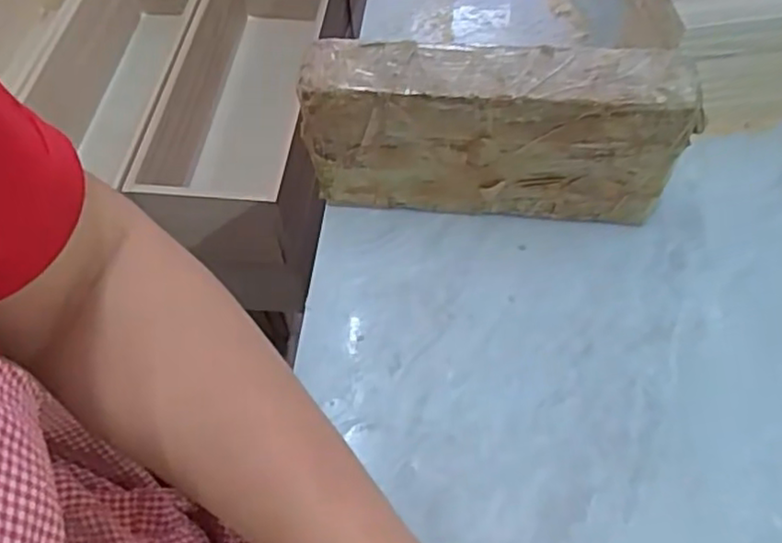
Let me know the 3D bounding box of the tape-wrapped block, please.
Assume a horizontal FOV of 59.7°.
[{"bbox_3d":[0.057,-0.076,0.400,0.206,0.107,0.038,3,57,6],"label":"tape-wrapped block"}]

